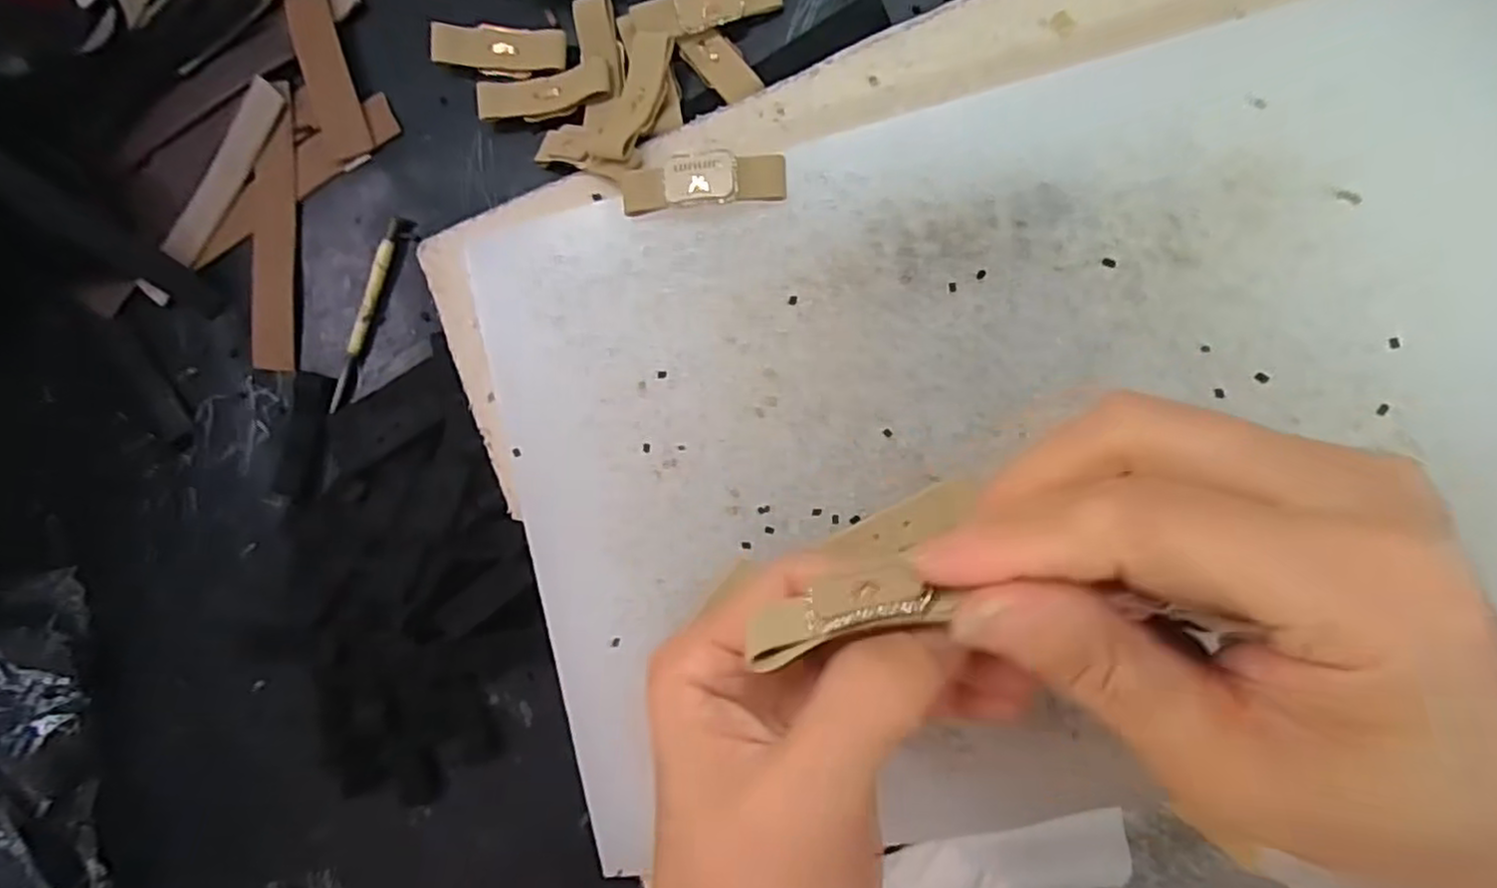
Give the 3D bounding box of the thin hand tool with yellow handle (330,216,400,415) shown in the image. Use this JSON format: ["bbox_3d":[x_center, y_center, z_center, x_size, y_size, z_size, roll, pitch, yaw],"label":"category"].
[{"bbox_3d":[-0.177,-0.059,0.331,0.007,0.006,0.092,24,97,6],"label":"thin hand tool with yellow handle"}]

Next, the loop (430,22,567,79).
[{"bbox_3d":[-0.108,-0.170,0.310,0.059,0.008,0.019,7,95,8],"label":"loop"}]

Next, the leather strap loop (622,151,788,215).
[{"bbox_3d":[-0.016,-0.093,0.257,0.058,0.012,0.017,-2,94,9],"label":"leather strap loop"}]

